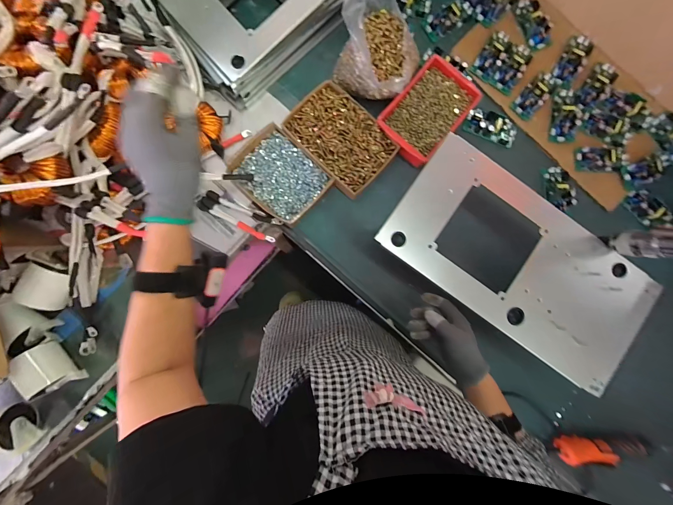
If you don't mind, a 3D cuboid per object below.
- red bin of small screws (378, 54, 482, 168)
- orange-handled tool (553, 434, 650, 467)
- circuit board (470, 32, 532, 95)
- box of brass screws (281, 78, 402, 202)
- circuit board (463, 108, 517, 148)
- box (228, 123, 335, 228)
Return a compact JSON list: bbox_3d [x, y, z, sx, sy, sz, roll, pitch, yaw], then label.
[{"bbox_3d":[0.189,-0.292,0.627,0.130,0.052,0.213,42,85,0],"label":"red bin of small screws"},{"bbox_3d":[0.543,0.399,0.608,0.191,0.048,0.042,-1,87,-4],"label":"orange-handled tool"},{"bbox_3d":[0.375,-0.431,0.664,0.105,0.020,0.114,32,85,-1],"label":"circuit board"},{"bbox_3d":[0.010,-0.235,0.615,0.141,0.031,0.211,-44,90,-5],"label":"box of brass screws"},{"bbox_3d":[0.347,-0.283,0.661,0.117,0.026,0.060,18,86,-2],"label":"circuit board"},{"bbox_3d":[-0.117,-0.155,0.616,0.180,0.032,0.140,44,85,0],"label":"box"}]

